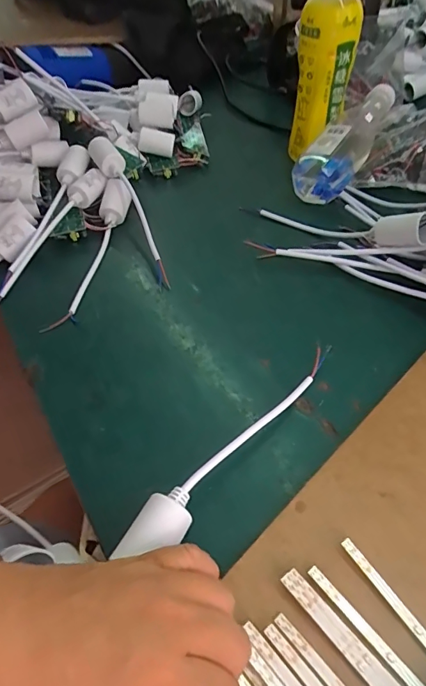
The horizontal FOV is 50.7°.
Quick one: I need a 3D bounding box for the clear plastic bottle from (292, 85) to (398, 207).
[{"bbox_3d":[0.160,-0.241,0.524,0.053,0.058,0.184,30,69,27],"label":"clear plastic bottle"}]

